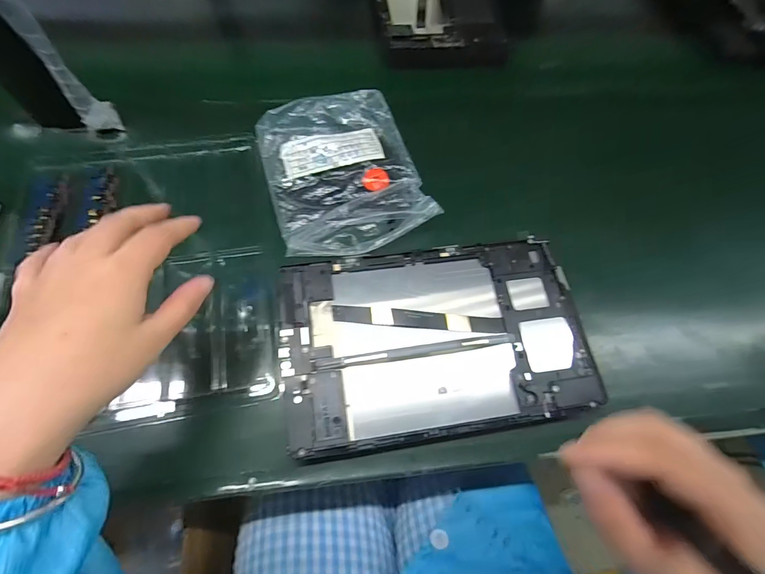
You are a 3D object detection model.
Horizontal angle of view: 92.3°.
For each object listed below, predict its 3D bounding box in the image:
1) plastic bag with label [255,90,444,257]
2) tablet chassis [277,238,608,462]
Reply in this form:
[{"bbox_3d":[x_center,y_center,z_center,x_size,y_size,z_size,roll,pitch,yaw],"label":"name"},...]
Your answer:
[{"bbox_3d":[-0.039,-0.115,0.357,0.142,0.033,0.172,-16,68,-11],"label":"plastic bag with label"},{"bbox_3d":[0.043,0.038,0.292,0.239,0.011,0.147,-7,68,-7],"label":"tablet chassis"}]

